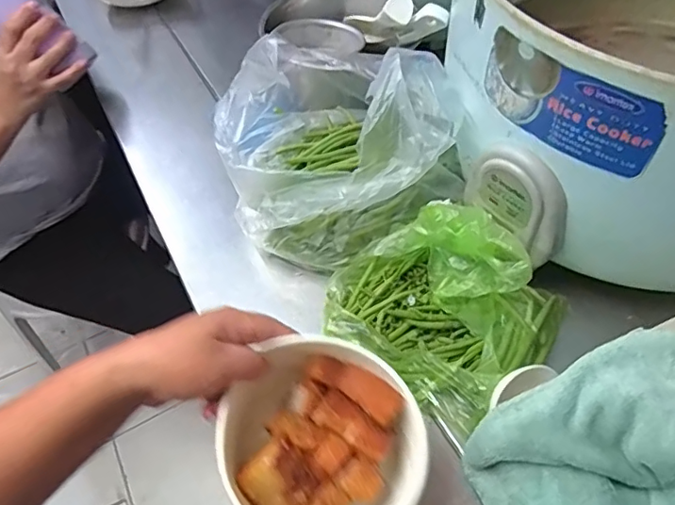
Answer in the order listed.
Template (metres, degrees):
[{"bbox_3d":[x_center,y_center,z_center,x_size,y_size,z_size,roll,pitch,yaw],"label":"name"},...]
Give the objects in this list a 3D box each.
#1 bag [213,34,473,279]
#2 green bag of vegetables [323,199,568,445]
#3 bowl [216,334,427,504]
[{"bbox_3d":[-0.010,-0.102,0.538,0.224,0.171,0.182,30,60,24],"label":"bag"},{"bbox_3d":[0.092,0.039,0.481,0.189,0.086,0.160,30,60,24],"label":"green bag of vegetables"},{"bbox_3d":[-0.010,0.133,0.370,0.129,0.065,0.133,-2,52,2],"label":"bowl"}]

